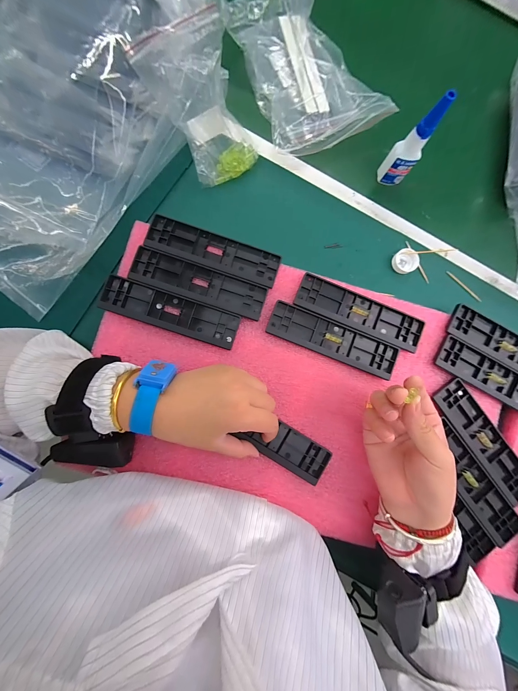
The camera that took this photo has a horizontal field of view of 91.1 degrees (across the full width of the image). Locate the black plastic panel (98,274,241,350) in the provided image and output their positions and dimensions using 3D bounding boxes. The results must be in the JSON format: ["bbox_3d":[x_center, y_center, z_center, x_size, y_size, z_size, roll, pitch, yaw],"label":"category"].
[{"bbox_3d":[-0.103,-0.038,0.298,0.159,0.009,0.041,18,84,-2],"label":"black plastic panel"}]

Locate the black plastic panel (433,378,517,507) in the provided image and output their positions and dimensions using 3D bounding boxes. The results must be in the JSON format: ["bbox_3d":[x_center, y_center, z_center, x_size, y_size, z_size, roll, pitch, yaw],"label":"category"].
[{"bbox_3d":[0.274,0.116,0.306,0.045,0.006,0.158,-37,88,-6],"label":"black plastic panel"}]

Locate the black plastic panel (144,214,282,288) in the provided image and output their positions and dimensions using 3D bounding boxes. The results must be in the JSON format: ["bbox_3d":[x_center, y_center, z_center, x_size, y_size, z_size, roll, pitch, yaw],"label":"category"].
[{"bbox_3d":[-0.054,-0.112,0.304,0.157,0.006,0.042,17,84,-2],"label":"black plastic panel"}]

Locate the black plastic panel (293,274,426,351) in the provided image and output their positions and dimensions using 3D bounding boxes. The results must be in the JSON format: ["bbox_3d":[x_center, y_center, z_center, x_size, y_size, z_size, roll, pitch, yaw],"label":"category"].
[{"bbox_3d":[0.123,-0.040,0.310,0.158,0.007,0.042,22,84,-2],"label":"black plastic panel"}]

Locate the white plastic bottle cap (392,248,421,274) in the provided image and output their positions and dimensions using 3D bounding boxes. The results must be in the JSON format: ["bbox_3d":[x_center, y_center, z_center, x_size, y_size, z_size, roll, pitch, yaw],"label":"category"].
[{"bbox_3d":[0.196,-0.113,0.338,0.030,0.013,0.031,0,85,-4],"label":"white plastic bottle cap"}]

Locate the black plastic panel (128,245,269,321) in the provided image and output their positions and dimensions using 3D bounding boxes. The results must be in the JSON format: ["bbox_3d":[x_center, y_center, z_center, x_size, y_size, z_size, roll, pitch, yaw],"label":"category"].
[{"bbox_3d":[-0.071,-0.073,0.300,0.158,0.005,0.043,19,84,-2],"label":"black plastic panel"}]

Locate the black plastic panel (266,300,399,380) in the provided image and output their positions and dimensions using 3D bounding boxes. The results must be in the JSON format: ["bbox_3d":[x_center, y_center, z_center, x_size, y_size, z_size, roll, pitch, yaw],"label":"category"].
[{"bbox_3d":[0.090,-0.007,0.307,0.159,0.007,0.043,22,84,-2],"label":"black plastic panel"}]

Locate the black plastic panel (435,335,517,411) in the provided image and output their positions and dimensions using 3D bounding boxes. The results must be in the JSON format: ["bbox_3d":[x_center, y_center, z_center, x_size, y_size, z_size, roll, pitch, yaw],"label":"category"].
[{"bbox_3d":[0.295,0.043,0.313,0.159,0.006,0.041,29,84,-1],"label":"black plastic panel"}]

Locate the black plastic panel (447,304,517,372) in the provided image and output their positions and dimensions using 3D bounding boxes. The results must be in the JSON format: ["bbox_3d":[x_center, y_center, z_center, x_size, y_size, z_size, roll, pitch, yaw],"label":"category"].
[{"bbox_3d":[0.312,0.004,0.318,0.161,0.008,0.042,29,84,-1],"label":"black plastic panel"}]

